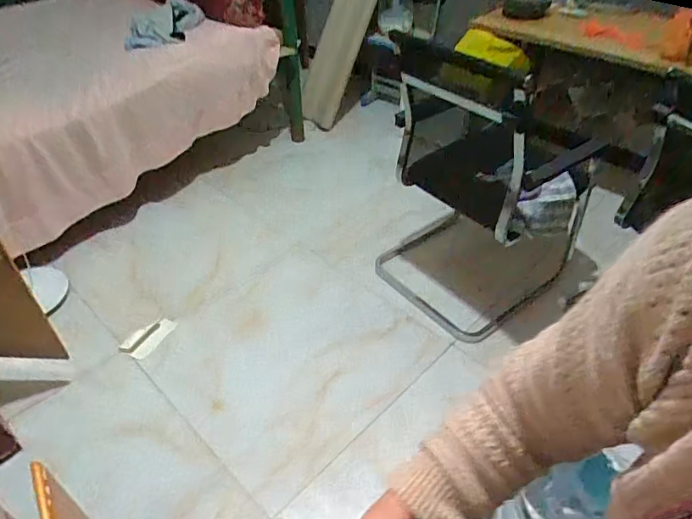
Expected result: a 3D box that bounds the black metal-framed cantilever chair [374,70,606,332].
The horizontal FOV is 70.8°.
[{"bbox_3d":[0.486,-0.249,1.701,0.593,0.819,0.555,-28,48,-27],"label":"black metal-framed cantilever chair"}]

